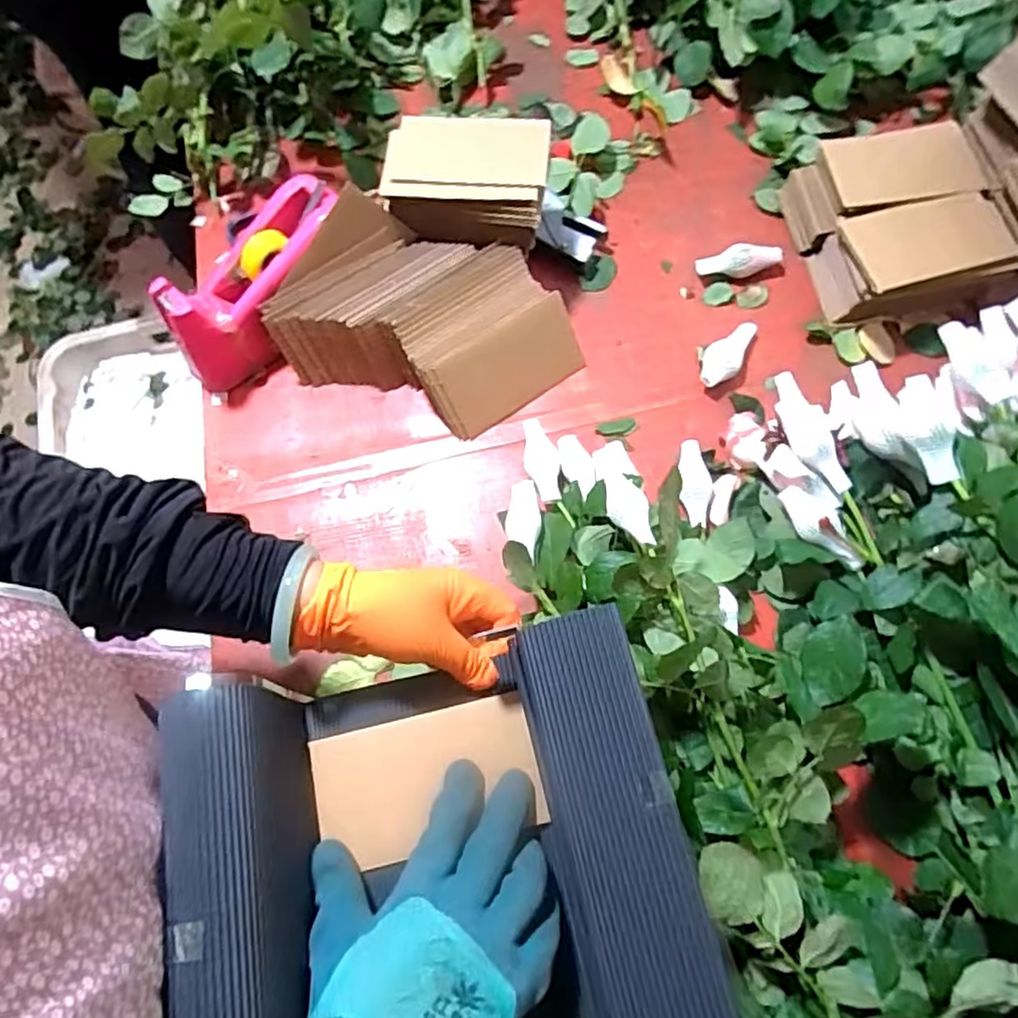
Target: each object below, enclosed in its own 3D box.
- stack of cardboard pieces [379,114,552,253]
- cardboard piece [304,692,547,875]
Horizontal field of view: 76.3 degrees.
[{"bbox_3d":[-0.039,-0.303,0.596,0.147,0.061,0.101,6,71,4],"label":"stack of cardboard pieces"},{"bbox_3d":[-0.051,0.167,0.400,0.135,0.007,0.077,-14,70,-3],"label":"cardboard piece"}]

